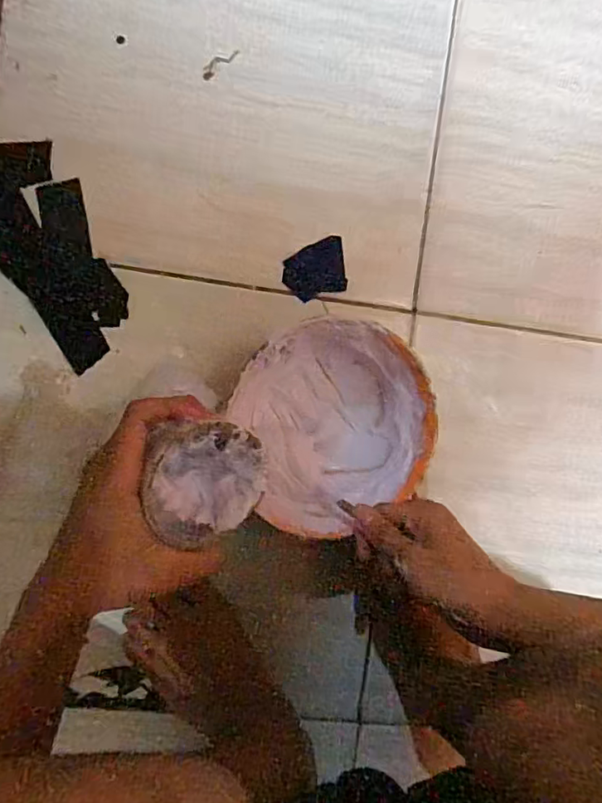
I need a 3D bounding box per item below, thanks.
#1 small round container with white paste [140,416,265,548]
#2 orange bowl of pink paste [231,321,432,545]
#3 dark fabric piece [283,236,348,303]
[{"bbox_3d":[-0.065,0.051,0.379,0.078,0.055,0.076,0,90,-9],"label":"small round container with white paste"},{"bbox_3d":[0.023,0.018,0.471,0.157,0.089,0.161,0,90,-9],"label":"orange bowl of pink paste"},{"bbox_3d":[0.014,-0.121,0.513,0.058,0.004,0.048,-18,93,-8],"label":"dark fabric piece"}]

